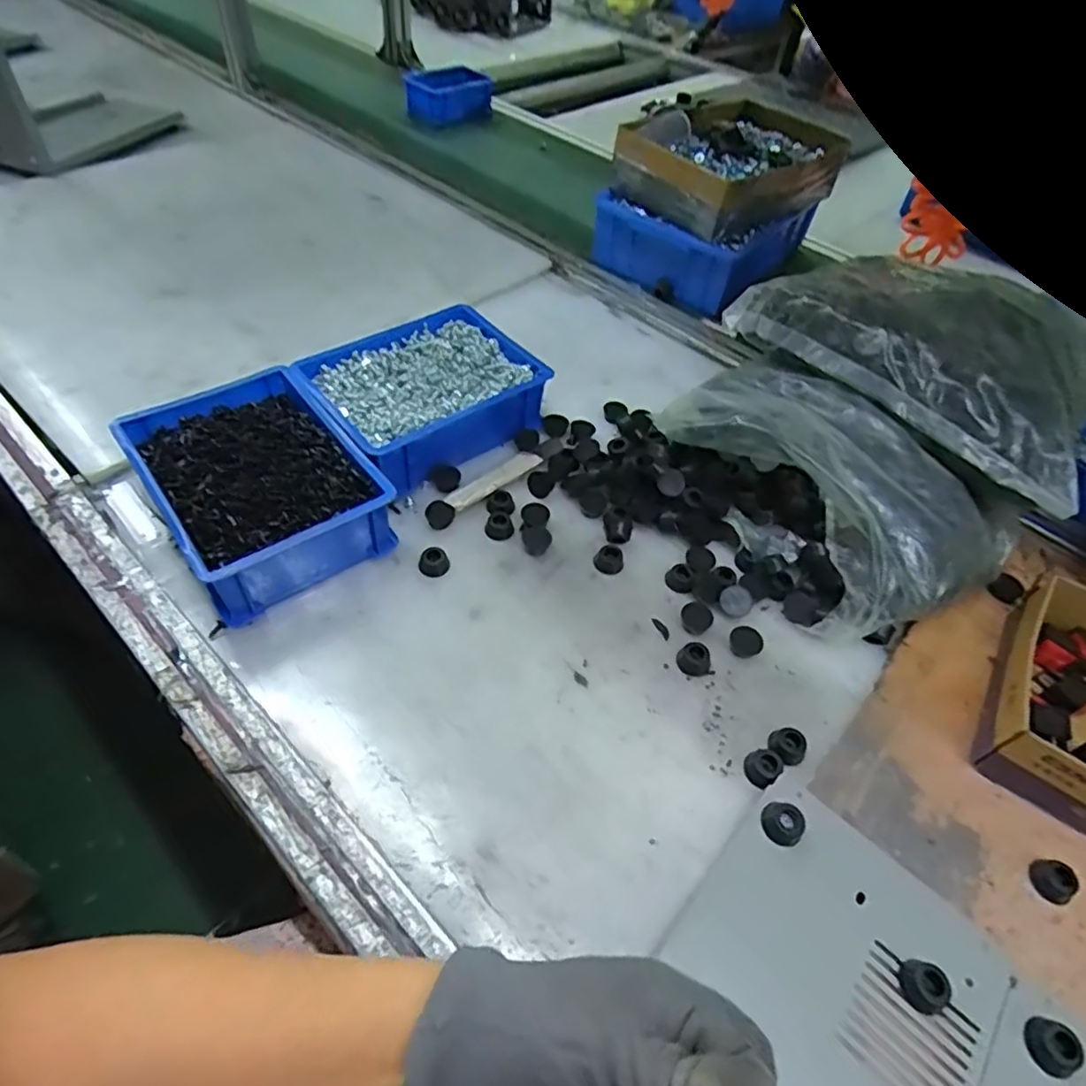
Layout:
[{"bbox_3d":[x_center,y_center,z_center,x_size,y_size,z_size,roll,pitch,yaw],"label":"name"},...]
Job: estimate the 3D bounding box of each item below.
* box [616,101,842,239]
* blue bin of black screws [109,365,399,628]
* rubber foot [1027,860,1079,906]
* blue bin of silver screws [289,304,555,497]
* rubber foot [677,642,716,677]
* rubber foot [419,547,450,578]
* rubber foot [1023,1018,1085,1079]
[{"bbox_3d":[0.233,-0.472,0.802,0.241,0.072,0.178,-32,60,-27],"label":"box"},{"bbox_3d":[-0.233,-0.047,0.527,0.147,0.071,0.203,-30,59,-27],"label":"blue bin of black screws"},{"bbox_3d":[0.320,0.211,0.402,0.020,0.013,0.025,-11,52,-15],"label":"rubber foot"},{"bbox_3d":[-0.110,-0.138,0.612,0.201,0.070,0.153,-31,59,-28],"label":"blue bin of silver screws"},{"bbox_3d":[0.115,0.087,0.483,0.025,0.013,0.023,3,49,-3],"label":"rubber foot"},{"bbox_3d":[-0.088,0.015,0.522,0.023,0.015,0.018,-31,59,-28],"label":"rubber foot"},{"bbox_3d":[0.268,0.265,0.338,0.021,0.016,0.024,1,50,-4],"label":"rubber foot"}]

